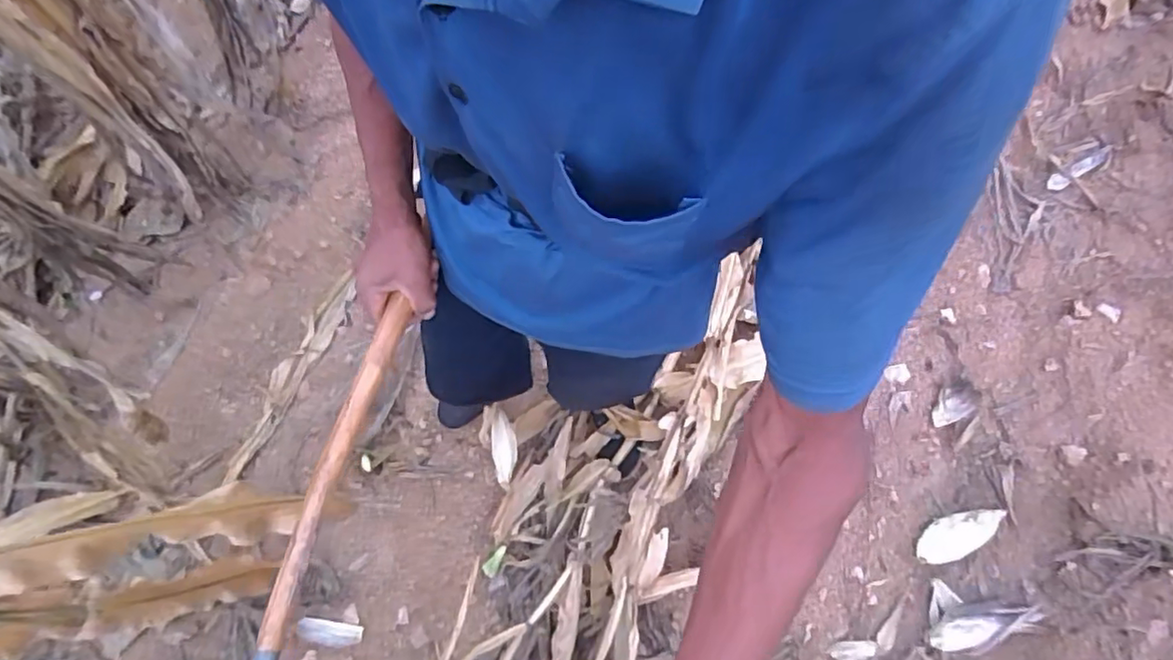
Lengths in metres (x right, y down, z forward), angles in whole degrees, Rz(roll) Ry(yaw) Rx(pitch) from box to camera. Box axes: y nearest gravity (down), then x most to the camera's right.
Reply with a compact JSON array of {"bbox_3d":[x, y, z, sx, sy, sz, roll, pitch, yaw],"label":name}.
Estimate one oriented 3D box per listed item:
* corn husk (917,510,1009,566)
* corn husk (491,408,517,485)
[{"bbox_3d":[0.836,0.454,1.344,0.220,0.050,0.087,-16,68,-4],"label":"corn husk"},{"bbox_3d":[-0.180,0.253,1.312,0.051,0.034,0.157,-5,95,-3],"label":"corn husk"}]

